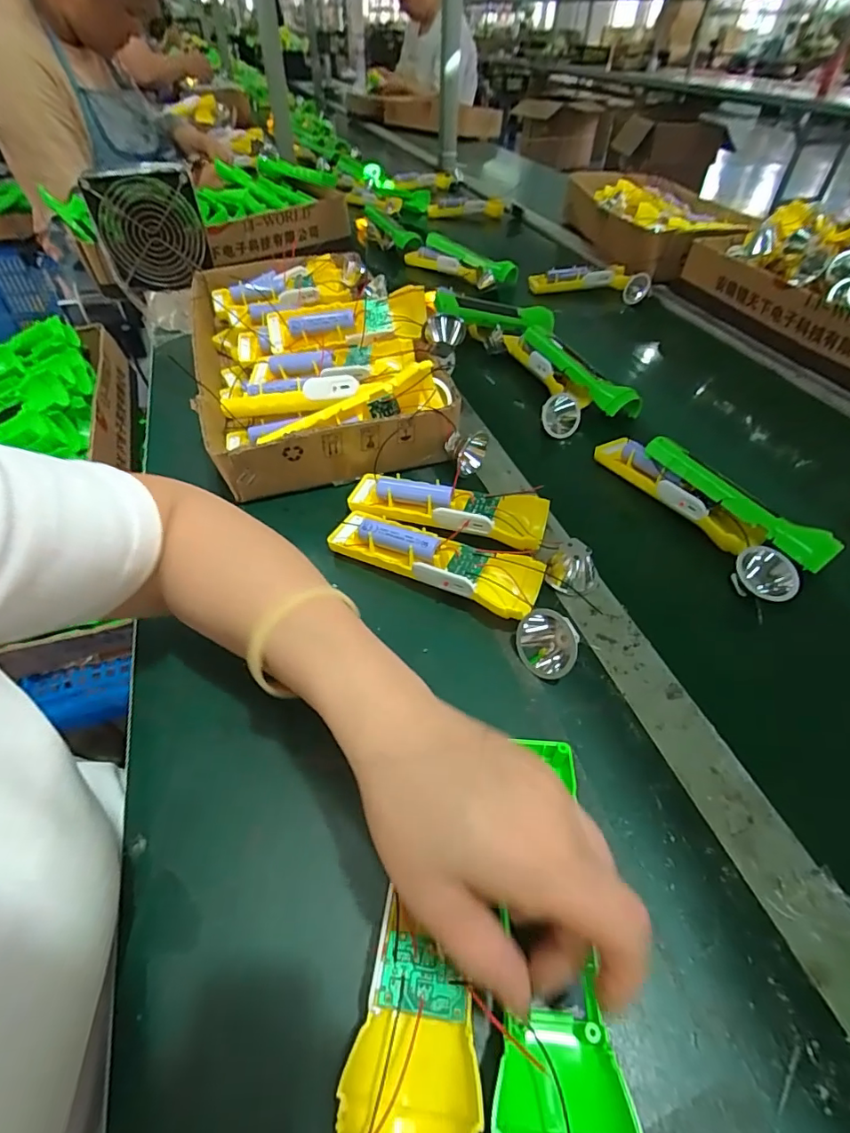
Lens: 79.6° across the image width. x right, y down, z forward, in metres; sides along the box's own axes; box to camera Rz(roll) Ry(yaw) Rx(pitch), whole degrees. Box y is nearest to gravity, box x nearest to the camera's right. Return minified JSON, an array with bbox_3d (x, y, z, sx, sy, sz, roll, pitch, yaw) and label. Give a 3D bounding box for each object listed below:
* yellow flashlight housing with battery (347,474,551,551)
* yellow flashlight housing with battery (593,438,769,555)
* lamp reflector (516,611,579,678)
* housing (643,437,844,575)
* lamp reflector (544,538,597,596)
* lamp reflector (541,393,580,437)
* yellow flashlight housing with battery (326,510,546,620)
[{"bbox_3d":[0.016,-0.049,0.424,0.164,0.028,0.049,13,50,13],"label":"yellow flashlight housing with battery"},{"bbox_3d":[0.220,-0.070,0.456,0.032,0.030,0.162,-22,51,-18],"label":"yellow flashlight housing with battery"},{"bbox_3d":[0.081,0.050,0.337,0.038,0.033,0.038,14,50,14],"label":"lamp reflector"},{"bbox_3d":[0.256,-0.055,0.423,0.026,0.033,0.158,-29,54,-22],"label":"housing"},{"bbox_3d":[0.112,0.000,0.386,0.037,0.025,0.031,18,51,17],"label":"lamp reflector"},{"bbox_3d":[0.142,-0.158,0.535,0.019,0.040,0.038,-24,52,-19],"label":"lamp reflector"},{"bbox_3d":[0.006,-0.007,0.385,0.162,0.033,0.047,22,52,20],"label":"yellow flashlight housing with battery"}]

